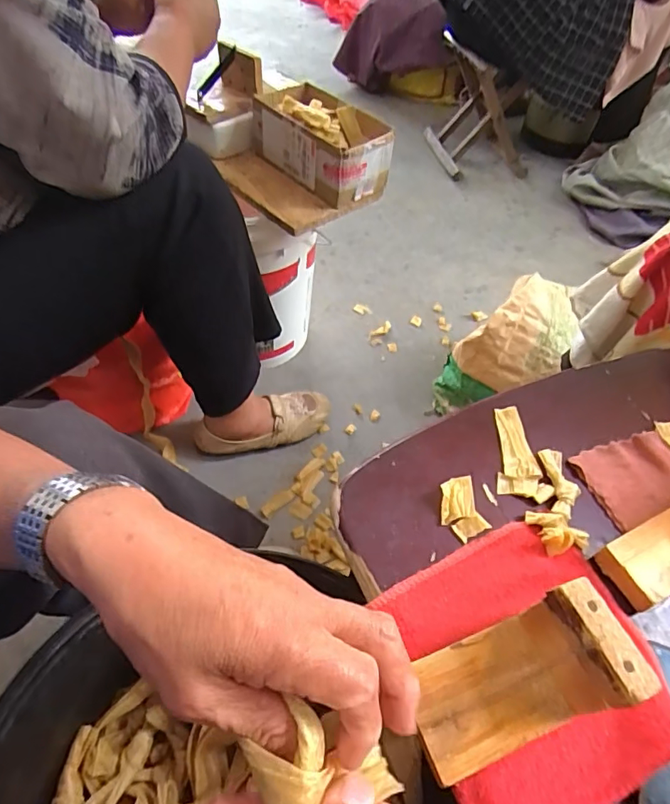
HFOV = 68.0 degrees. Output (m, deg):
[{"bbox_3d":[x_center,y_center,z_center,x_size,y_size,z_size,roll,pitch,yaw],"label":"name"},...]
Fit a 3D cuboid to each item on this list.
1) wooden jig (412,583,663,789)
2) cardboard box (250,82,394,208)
[{"bbox_3d":[0.097,0.150,0.269,0.104,0.066,0.059,-15,54,-15],"label":"wooden jig"},{"bbox_3d":[-0.021,-0.389,0.758,0.195,0.101,0.117,36,58,22],"label":"cardboard box"}]

